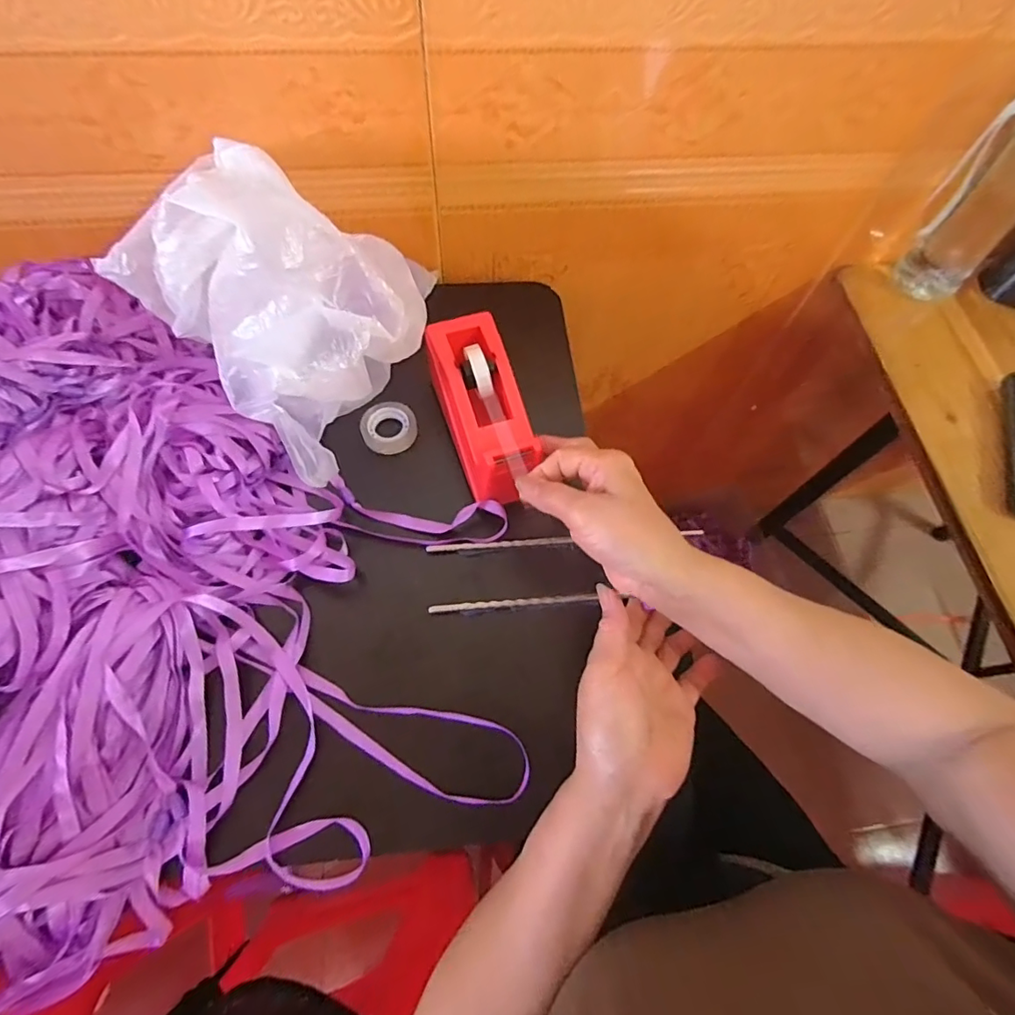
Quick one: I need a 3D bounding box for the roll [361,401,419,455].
[{"bbox_3d":[-0.103,-0.070,0.456,0.047,0.018,0.042,-19,67,-11],"label":"roll"}]

